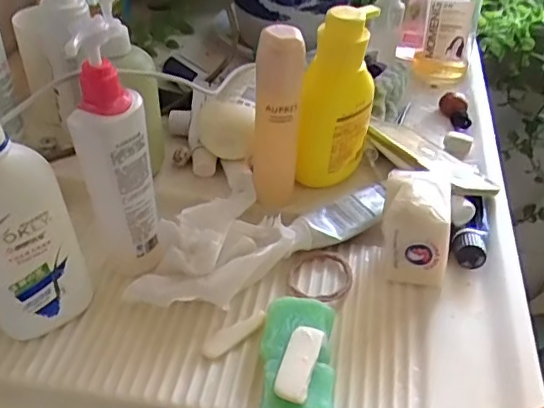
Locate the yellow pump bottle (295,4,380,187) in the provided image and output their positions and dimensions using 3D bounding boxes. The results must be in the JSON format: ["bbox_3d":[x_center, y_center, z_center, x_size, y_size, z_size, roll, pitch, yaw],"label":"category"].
[{"bbox_3d":[0.062,-0.095,0.541,0.062,0.167,0.079,10,41,7],"label":"yellow pump bottle"}]

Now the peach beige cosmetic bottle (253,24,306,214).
[{"bbox_3d":[0.003,-0.072,0.521,0.037,0.174,0.040,2,41,-2],"label":"peach beige cosmetic bottle"}]

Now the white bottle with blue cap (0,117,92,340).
[{"bbox_3d":[-0.182,0.019,0.408,0.074,0.190,0.047,-22,47,-26],"label":"white bottle with blue cap"}]

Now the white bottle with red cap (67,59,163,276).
[{"bbox_3d":[-0.122,-0.023,0.457,0.054,0.179,0.041,-5,42,-10],"label":"white bottle with red cap"}]

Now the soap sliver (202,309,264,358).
[{"bbox_3d":[-0.029,0.102,0.456,0.058,0.004,0.013,-26,49,-30],"label":"soap sliver"}]

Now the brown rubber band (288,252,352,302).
[{"bbox_3d":[0.042,0.062,0.503,0.064,0.007,0.059,2,35,-1],"label":"brown rubber band"}]

